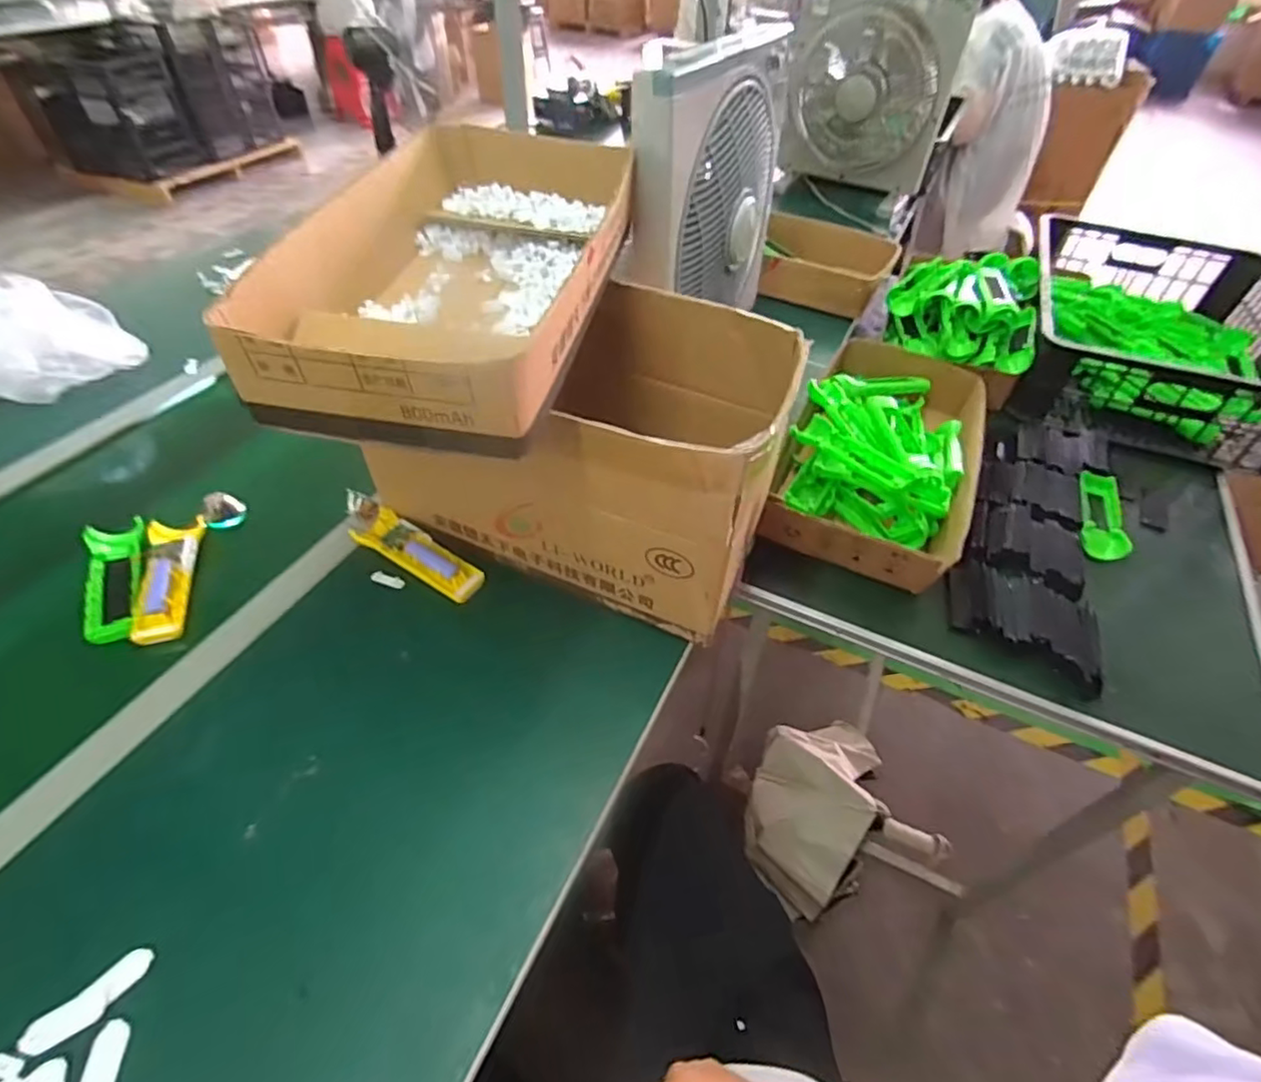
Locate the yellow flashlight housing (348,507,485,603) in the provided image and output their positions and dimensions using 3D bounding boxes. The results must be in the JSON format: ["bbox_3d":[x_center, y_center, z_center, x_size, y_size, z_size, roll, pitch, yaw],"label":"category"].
[{"bbox_3d":[-0.236,0.012,0.686,0.162,0.025,0.051,26,51,20],"label":"yellow flashlight housing"}]

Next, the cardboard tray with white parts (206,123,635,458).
[{"bbox_3d":[-0.139,-0.252,0.550,0.221,0.084,0.439,9,47,6],"label":"cardboard tray with white parts"}]

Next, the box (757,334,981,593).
[{"bbox_3d":[0.369,-0.149,0.878,0.235,0.088,0.498,20,49,16],"label":"box"}]

